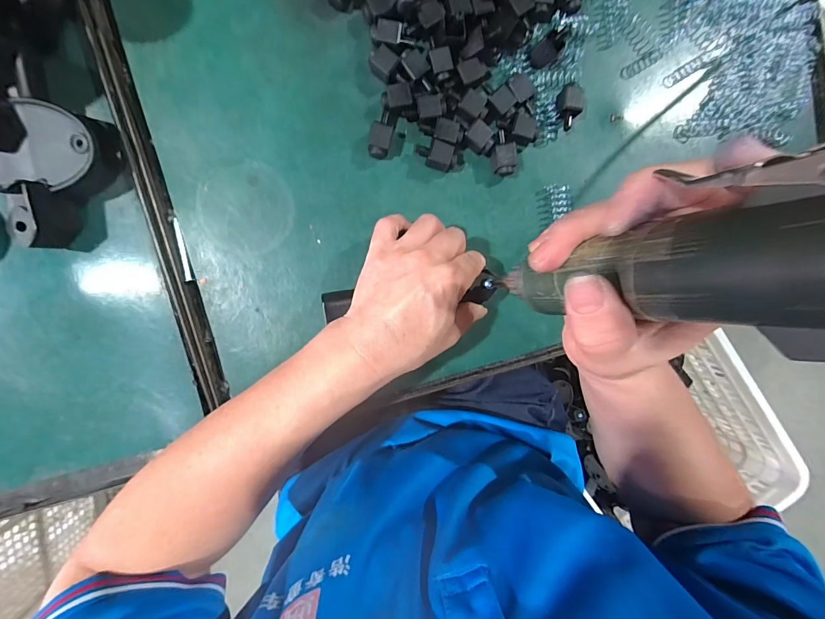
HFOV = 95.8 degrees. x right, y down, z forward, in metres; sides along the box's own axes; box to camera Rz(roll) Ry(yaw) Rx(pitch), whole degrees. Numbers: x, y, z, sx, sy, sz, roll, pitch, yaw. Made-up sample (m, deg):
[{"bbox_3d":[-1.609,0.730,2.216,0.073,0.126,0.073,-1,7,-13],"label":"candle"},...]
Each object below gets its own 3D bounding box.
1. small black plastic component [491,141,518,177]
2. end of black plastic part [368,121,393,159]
[{"bbox_3d":[0.080,-0.133,0.334,0.020,0.020,0.024,-9,95,-4],"label":"small black plastic component"},{"bbox_3d":[-0.028,-0.147,0.326,0.018,0.016,0.028,10,93,-5],"label":"end of black plastic part"}]

